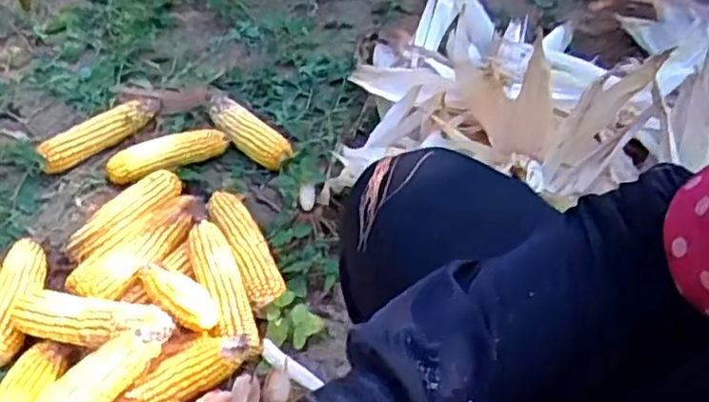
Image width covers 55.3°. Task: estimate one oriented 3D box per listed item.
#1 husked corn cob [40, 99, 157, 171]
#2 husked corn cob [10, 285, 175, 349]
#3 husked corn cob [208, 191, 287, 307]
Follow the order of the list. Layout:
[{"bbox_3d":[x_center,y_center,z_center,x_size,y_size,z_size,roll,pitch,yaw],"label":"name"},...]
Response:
[{"bbox_3d":[-0.404,-0.110,1.085,0.202,0.042,0.051,-33,54,-28],"label":"husked corn cob"},{"bbox_3d":[-0.306,0.142,0.781,0.202,0.055,0.065,12,48,13],"label":"husked corn cob"},{"bbox_3d":[-0.142,0.063,0.890,0.053,0.052,0.189,-21,49,-19],"label":"husked corn cob"}]

